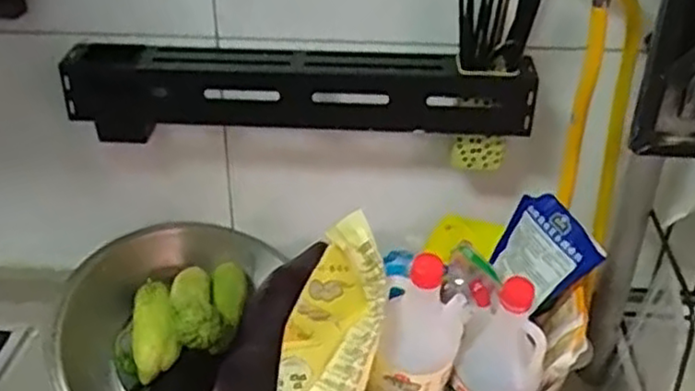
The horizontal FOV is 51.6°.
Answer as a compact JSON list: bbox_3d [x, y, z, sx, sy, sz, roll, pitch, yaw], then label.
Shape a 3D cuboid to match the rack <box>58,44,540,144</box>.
[{"bbox_3d":[-0.050,-0.114,0.775,0.482,0.091,0.077,-1,31,-2],"label":"rack"}]

